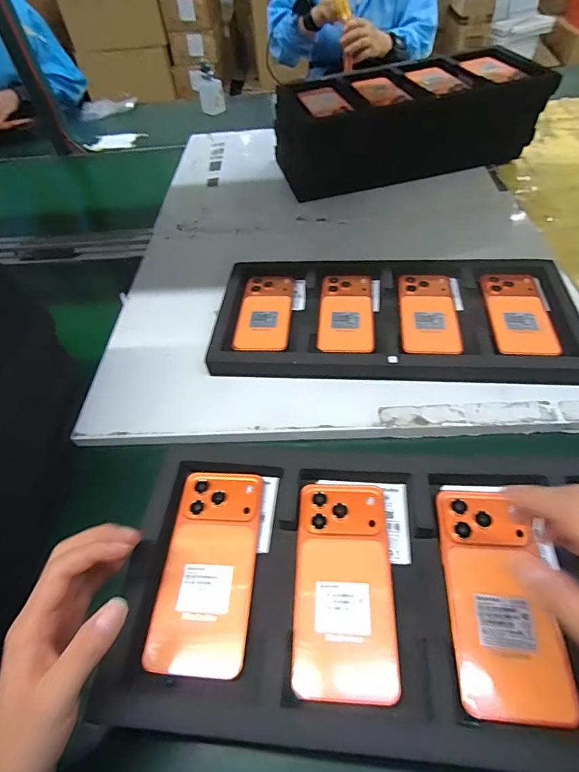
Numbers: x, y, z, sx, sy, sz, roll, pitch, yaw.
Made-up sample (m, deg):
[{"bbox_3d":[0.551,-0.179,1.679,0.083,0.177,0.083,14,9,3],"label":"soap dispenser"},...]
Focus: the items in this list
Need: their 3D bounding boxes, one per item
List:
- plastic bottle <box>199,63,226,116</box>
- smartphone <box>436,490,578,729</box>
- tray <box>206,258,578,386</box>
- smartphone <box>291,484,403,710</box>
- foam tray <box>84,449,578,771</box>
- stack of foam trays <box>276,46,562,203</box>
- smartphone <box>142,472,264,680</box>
[{"bbox_3d":[-0.231,-0.874,1.254,0.072,0.115,0.068,-8,52,-3],"label":"plastic bottle"},{"bbox_3d":[0.160,0.160,0.331,0.075,0.017,0.158,-1,53,2],"label":"smartphone"},{"bbox_3d":[0.140,-0.107,0.595,0.476,0.029,0.233,0,52,6],"label":"tray"},{"bbox_3d":[0.045,0.157,0.348,0.077,0.005,0.161,0,53,6],"label":"smartphone"},{"bbox_3d":[0.109,0.158,0.337,0.473,0.046,0.226,3,46,6],"label":"foam tray"},{"bbox_3d":[0.232,-0.540,0.892,0.498,0.164,0.203,-11,52,-4],"label":"stack of foam trays"},{"bbox_3d":[-0.068,0.151,0.367,0.075,0.007,0.161,1,53,5],"label":"smartphone"}]

